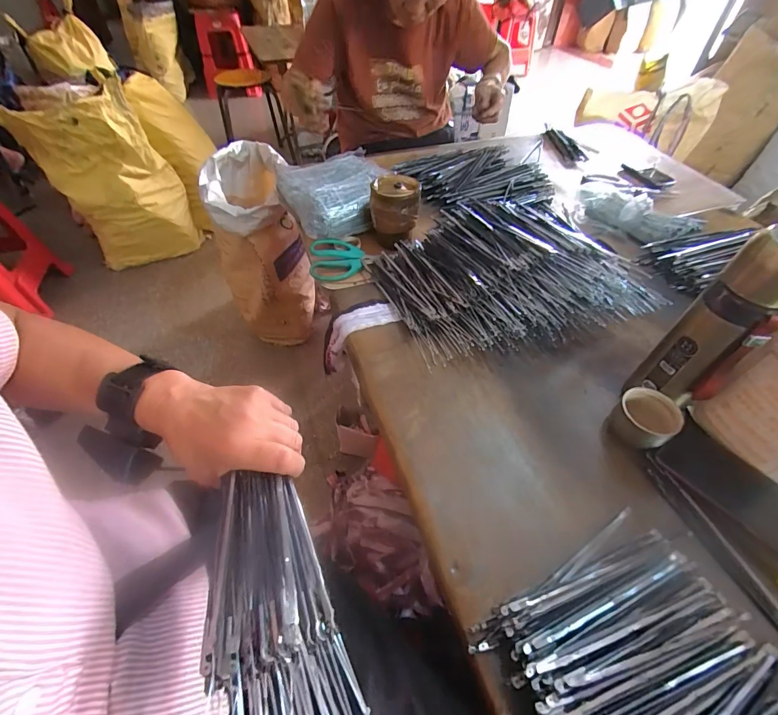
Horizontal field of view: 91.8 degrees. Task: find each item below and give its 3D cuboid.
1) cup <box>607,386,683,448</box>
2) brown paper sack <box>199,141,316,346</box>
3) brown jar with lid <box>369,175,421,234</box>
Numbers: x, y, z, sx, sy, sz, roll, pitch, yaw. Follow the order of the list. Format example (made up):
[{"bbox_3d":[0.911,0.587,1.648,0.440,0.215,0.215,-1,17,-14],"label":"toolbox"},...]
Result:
[{"bbox_3d":[0.299,0.076,0.446,0.061,0.046,0.060,0,51,-1],"label":"cup"},{"bbox_3d":[-0.426,-0.368,1.281,0.266,0.518,0.400,-15,53,-13],"label":"brown paper sack"},{"bbox_3d":[0.011,-0.268,0.664,0.084,0.075,0.083,8,51,6],"label":"brown jar with lid"}]

